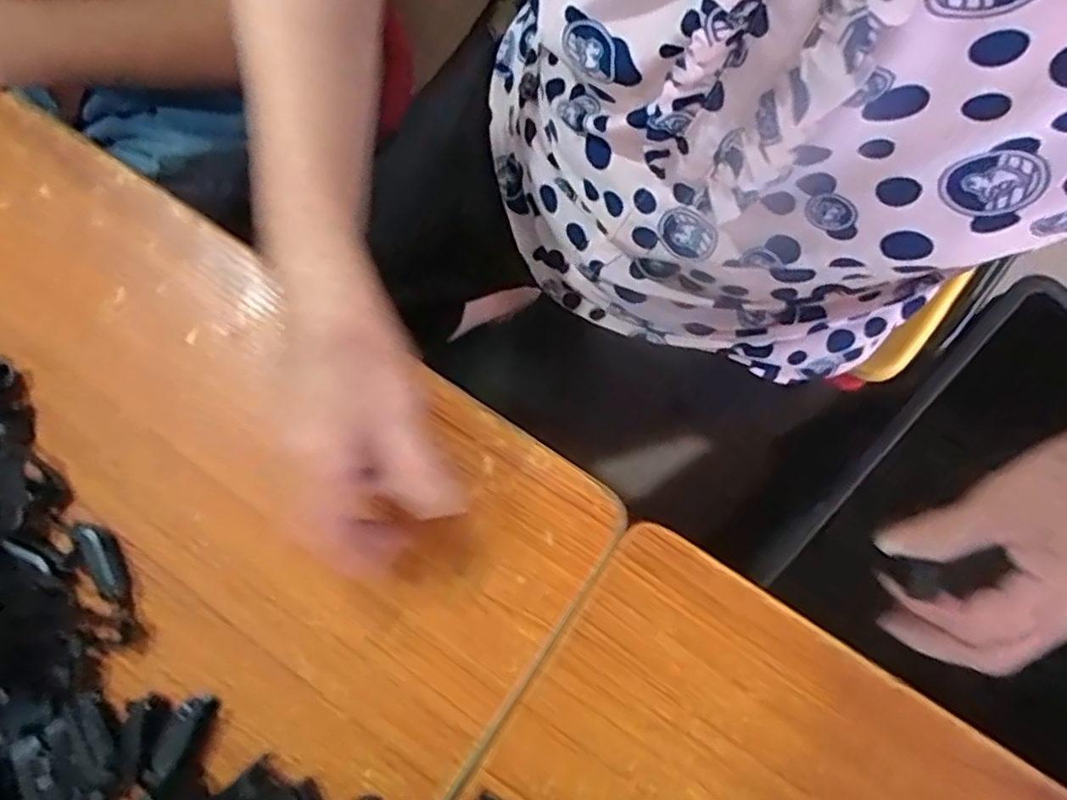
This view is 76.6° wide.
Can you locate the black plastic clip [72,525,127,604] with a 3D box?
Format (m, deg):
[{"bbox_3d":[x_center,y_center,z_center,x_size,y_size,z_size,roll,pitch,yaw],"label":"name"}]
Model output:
[{"bbox_3d":[-0.247,0.092,0.385,0.017,0.009,0.047,-31,80,0],"label":"black plastic clip"}]

